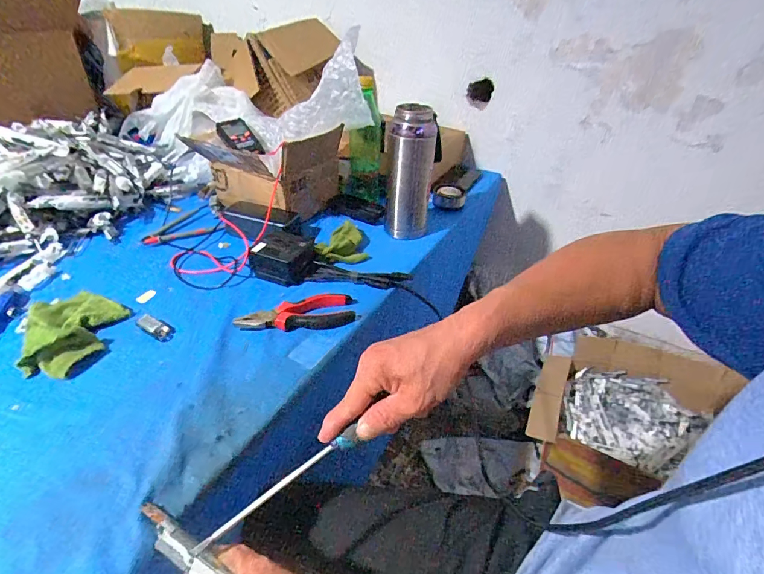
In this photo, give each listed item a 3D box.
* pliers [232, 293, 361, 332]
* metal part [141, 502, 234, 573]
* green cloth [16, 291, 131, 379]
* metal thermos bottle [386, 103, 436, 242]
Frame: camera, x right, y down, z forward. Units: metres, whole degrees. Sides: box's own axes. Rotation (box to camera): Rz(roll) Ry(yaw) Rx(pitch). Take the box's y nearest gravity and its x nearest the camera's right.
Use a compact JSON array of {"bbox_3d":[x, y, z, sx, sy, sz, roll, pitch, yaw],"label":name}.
[{"bbox_3d":[-0.112,0.037,0.550,0.161,0.017,0.056,-7,39,-13],"label":"pliers"},{"bbox_3d":[-0.167,0.213,0.335,0.089,0.014,0.022,35,45,11],"label":"metal part"},{"bbox_3d":[-0.391,0.044,0.518,0.104,0.029,0.150,-16,42,-24],"label":"green cloth"},{"bbox_3d":[0.048,-0.195,0.702,0.076,0.211,0.072,3,38,0],"label":"metal thermos bottle"}]

